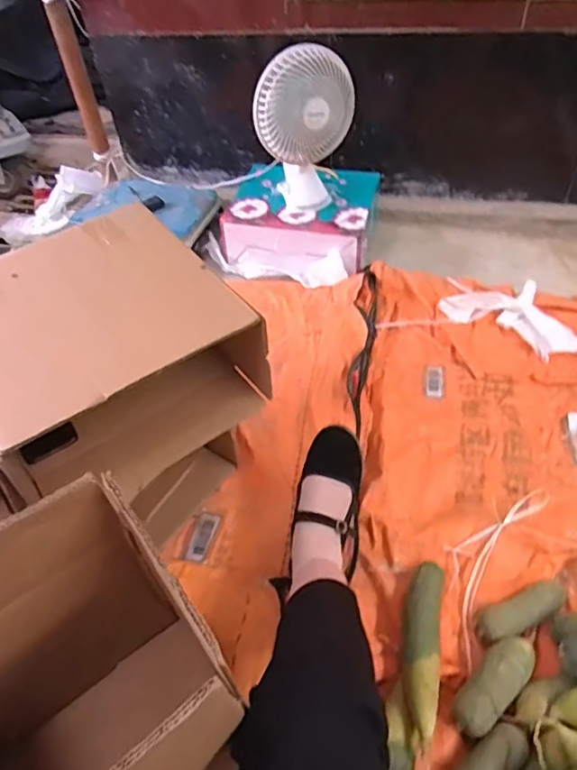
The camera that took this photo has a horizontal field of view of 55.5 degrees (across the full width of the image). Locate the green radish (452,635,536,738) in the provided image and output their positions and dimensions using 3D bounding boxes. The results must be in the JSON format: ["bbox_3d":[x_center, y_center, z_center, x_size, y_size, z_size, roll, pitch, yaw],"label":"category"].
[{"bbox_3d":[0.265,0.386,0.708,0.053,0.047,0.138,34,58,29],"label":"green radish"}]

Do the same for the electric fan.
[{"bbox_3d":[0.039,-0.547,1.206,0.191,0.360,0.166,0,48,4],"label":"electric fan"}]

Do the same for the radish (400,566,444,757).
[{"bbox_3d":[0.180,0.353,0.744,0.050,0.051,0.242,7,49,10],"label":"radish"}]

